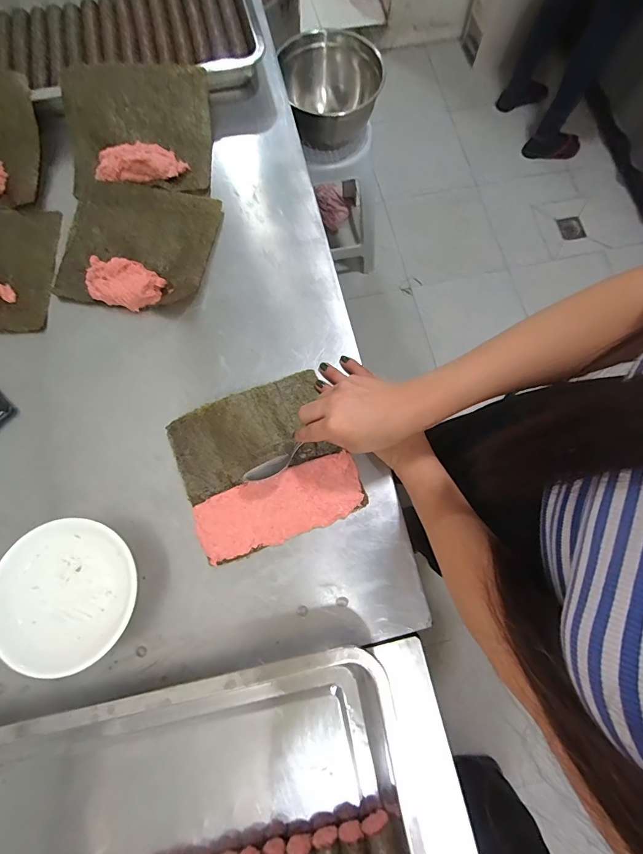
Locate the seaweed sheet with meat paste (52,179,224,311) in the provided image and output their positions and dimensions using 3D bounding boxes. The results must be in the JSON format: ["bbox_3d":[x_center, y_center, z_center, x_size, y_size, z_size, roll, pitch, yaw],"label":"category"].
[{"bbox_3d":[-0.254,-0.252,0.518,0.195,0.032,0.188,9,76,1],"label":"seaweed sheet with meat paste"}]

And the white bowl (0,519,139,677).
[{"bbox_3d":[-0.265,0.171,0.403,0.131,0.055,0.140,0,76,-2],"label":"white bowl"}]

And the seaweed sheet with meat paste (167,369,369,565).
[{"bbox_3d":[-0.068,0.041,0.458,0.190,0.015,0.183,-21,76,-6],"label":"seaweed sheet with meat paste"}]

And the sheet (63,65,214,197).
[{"bbox_3d":[-0.268,-0.431,0.549,0.200,0.039,0.176,0,76,-2],"label":"sheet"}]

